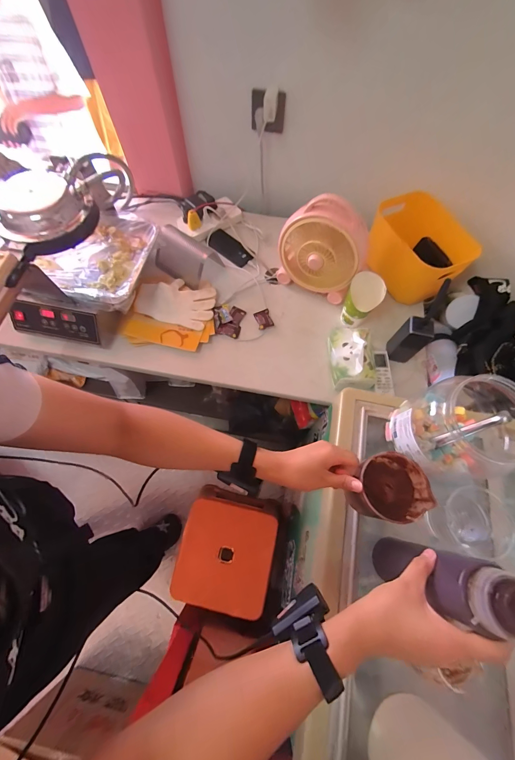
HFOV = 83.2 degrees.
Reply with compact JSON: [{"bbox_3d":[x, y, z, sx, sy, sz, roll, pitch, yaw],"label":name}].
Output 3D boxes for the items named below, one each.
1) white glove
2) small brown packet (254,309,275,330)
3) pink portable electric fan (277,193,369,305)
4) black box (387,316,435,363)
[{"bbox_3d":[-0.203,-0.206,0.765,0.183,0.045,0.133,15,68,6],"label":"white glove"},{"bbox_3d":[0.017,-0.163,0.768,0.041,0.013,0.052,-19,69,-8],"label":"small brown packet"},{"bbox_3d":[0.164,-0.321,0.718,0.198,0.230,0.119,33,71,13],"label":"pink portable electric fan"},{"bbox_3d":[0.353,-0.089,0.683,0.057,0.135,0.053,7,67,2],"label":"black box"}]

